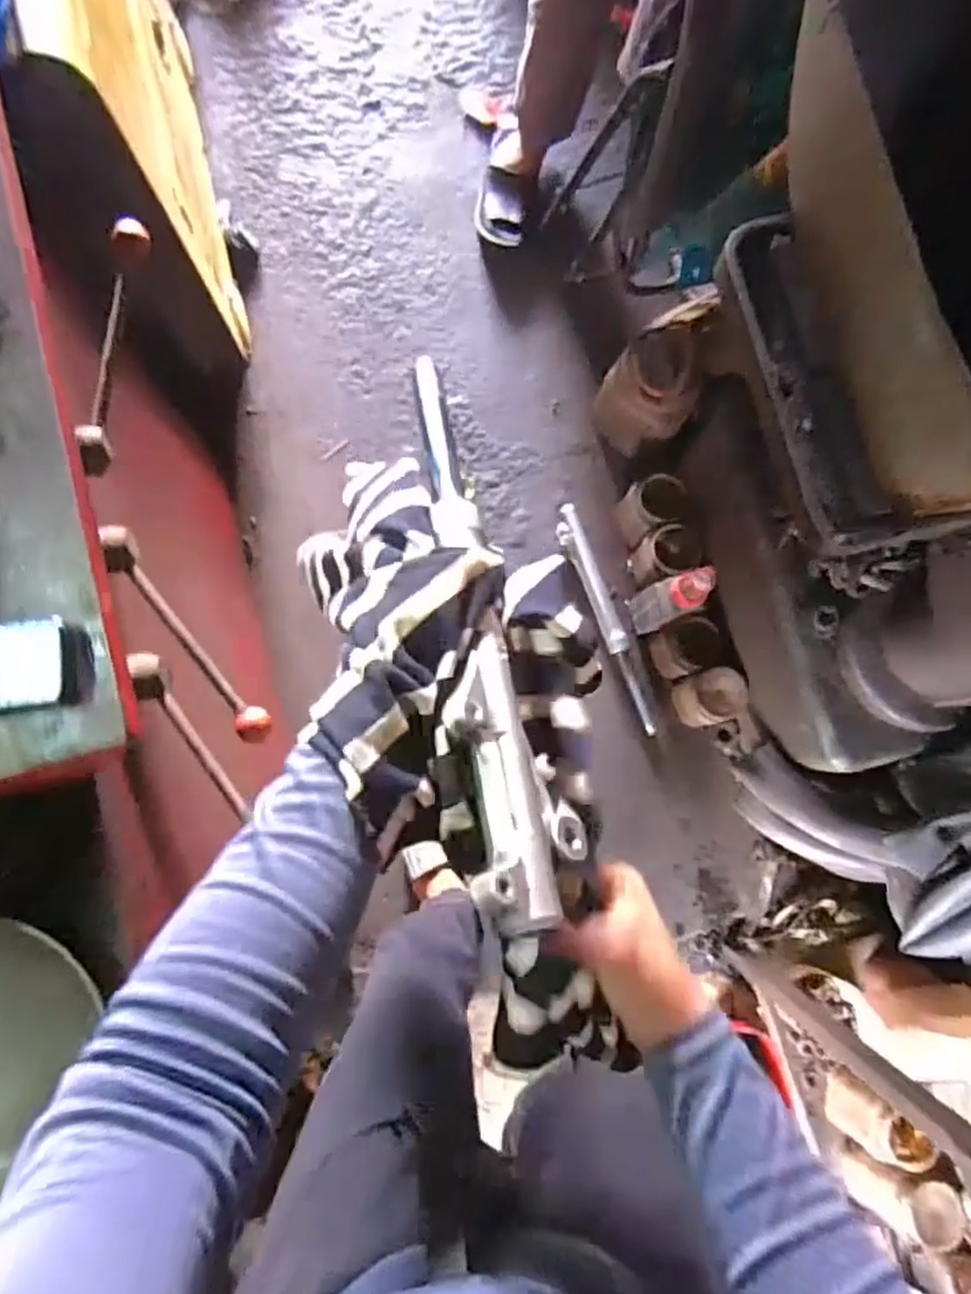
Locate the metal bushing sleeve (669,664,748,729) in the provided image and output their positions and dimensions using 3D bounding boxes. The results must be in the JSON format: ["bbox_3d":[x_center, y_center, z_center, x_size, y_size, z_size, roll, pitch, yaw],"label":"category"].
[{"bbox_3d":[0.403,0.092,1.274,0.094,0.135,0.095,0,82,-2],"label":"metal bushing sleeve"}]

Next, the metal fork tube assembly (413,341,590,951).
[{"bbox_3d":[-0.003,-0.037,0.487,0.061,0.062,0.444,-9,60,-3],"label":"metal fork tube assembly"}]

